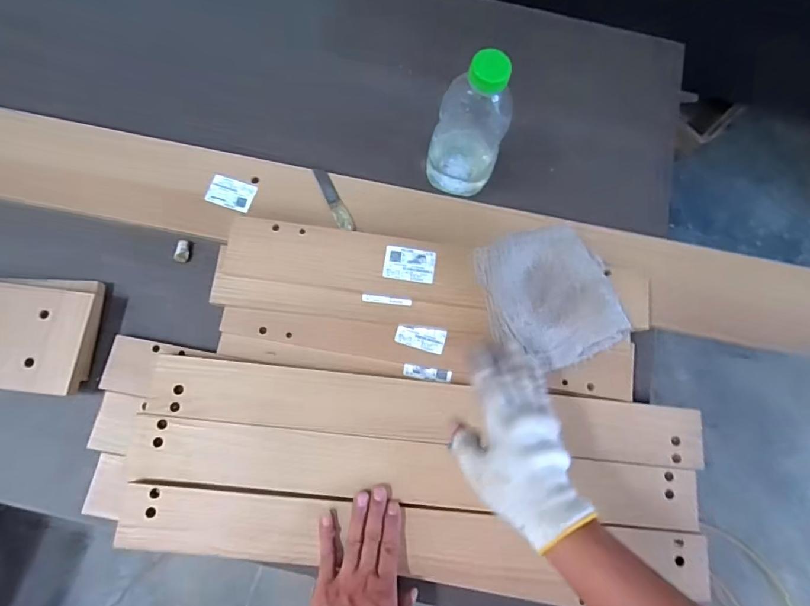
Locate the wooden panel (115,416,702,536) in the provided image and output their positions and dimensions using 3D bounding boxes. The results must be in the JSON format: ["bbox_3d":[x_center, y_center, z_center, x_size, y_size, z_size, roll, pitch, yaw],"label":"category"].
[{"bbox_3d":[0.016,0.195,0.537,0.641,0.018,0.079,6,77,-1],"label":"wooden panel"}]

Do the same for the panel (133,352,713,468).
[{"bbox_3d":[0.028,0.131,0.559,0.650,0.022,0.070,6,77,0],"label":"panel"}]

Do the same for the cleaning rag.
[{"bbox_3d":[0.169,-0.010,0.544,0.148,0.044,0.160,-17,78,-5],"label":"cleaning rag"}]

